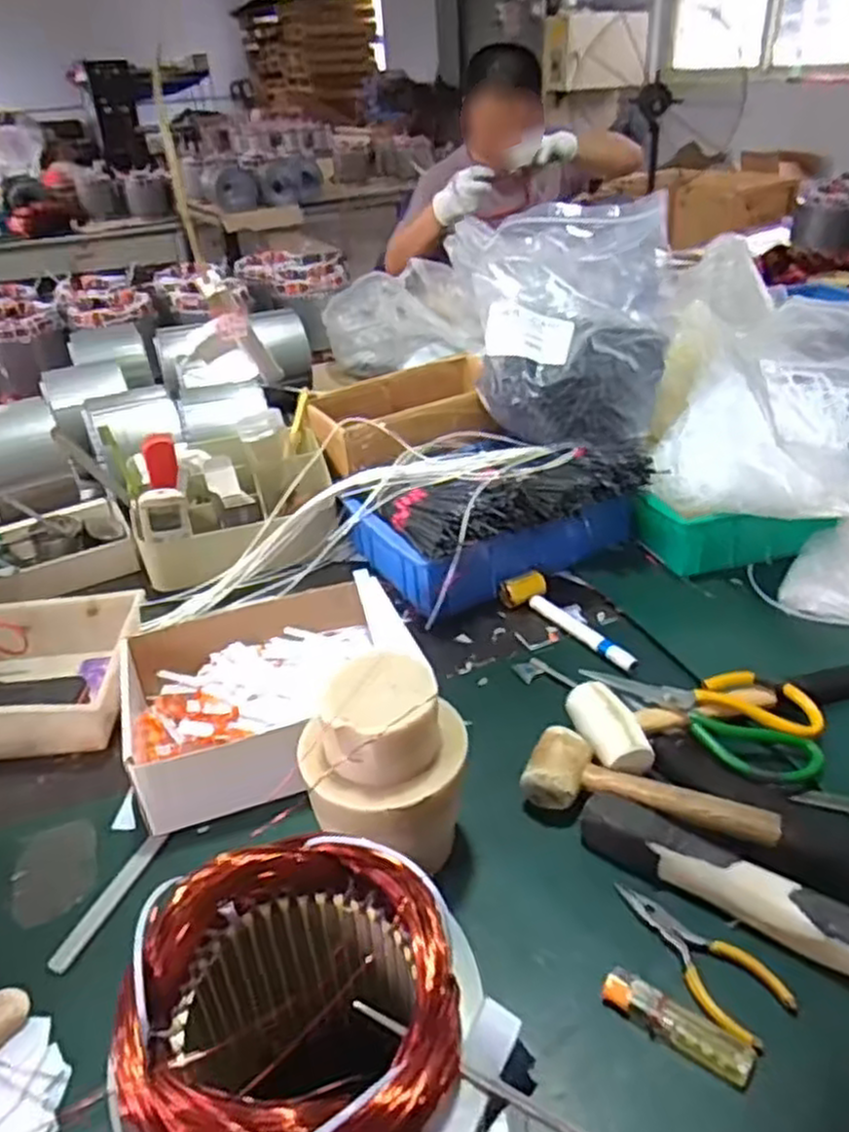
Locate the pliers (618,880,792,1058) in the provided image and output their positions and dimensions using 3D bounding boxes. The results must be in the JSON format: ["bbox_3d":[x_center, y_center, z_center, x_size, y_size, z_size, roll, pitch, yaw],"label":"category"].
[{"bbox_3d":[0.167,0.241,0.478,0.051,0.008,0.116,-25,39,-30],"label":"pliers"}]

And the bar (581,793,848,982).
[{"bbox_3d":[0.248,0.226,0.473,0.313,0.032,0.033,20,40,31],"label":"bar"}]

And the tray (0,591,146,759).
[{"bbox_3d":[-0.391,0.102,0.709,0.244,0.057,0.165,-5,33,-2],"label":"tray"}]

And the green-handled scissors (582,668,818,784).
[{"bbox_3d":[0.241,0.112,0.637,0.179,0.019,0.102,27,46,32],"label":"green-handled scissors"}]

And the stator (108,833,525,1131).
[{"bbox_3d":[-0.040,0.248,0.345,0.157,0.181,0.156,-2,33,2],"label":"stator"}]

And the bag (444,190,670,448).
[{"bbox_3d":[0.162,-0.273,0.894,0.249,0.253,0.180,7,35,15],"label":"bag"}]

